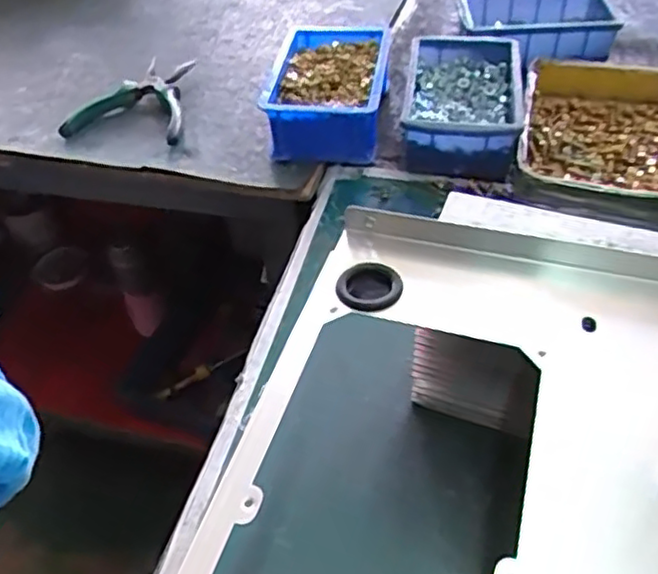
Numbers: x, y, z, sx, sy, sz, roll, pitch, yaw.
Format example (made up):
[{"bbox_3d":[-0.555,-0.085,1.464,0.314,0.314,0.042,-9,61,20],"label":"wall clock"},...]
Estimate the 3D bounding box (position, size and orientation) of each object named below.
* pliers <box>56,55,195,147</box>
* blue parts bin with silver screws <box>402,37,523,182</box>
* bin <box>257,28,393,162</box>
[{"bbox_3d":[-0.182,-0.180,0.641,0.114,0.027,0.119,6,47,12],"label":"pliers"},{"bbox_3d":[0.117,-0.157,0.586,0.096,0.054,0.170,3,46,9],"label":"blue parts bin with silver screws"},{"bbox_3d":[0.001,-0.179,0.609,0.102,0.056,0.160,2,46,8],"label":"bin"}]

